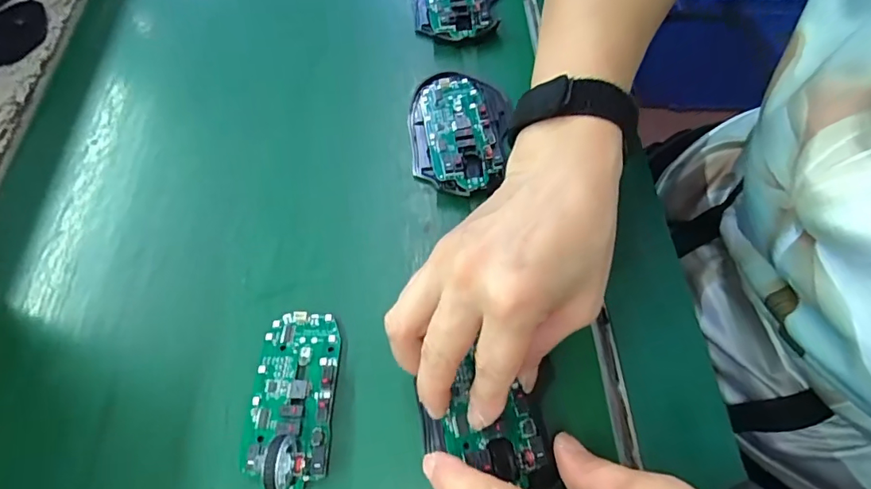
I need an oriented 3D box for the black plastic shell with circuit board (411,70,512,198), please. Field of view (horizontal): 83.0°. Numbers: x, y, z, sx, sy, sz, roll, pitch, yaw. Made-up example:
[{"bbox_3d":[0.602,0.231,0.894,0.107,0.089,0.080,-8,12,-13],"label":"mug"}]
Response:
[{"bbox_3d":[0.016,-0.083,0.350,0.070,0.017,0.105,5,61,4],"label":"black plastic shell with circuit board"}]

